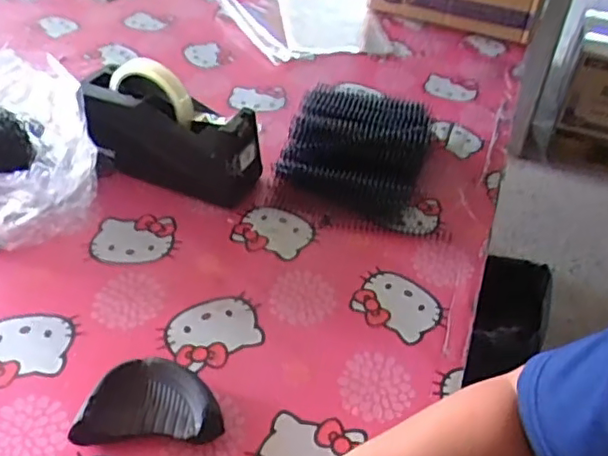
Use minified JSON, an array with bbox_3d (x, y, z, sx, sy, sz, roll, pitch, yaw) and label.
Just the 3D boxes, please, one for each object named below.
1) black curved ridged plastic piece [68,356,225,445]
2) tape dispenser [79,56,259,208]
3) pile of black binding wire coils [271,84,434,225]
[{"bbox_3d":[-0.115,0.134,0.474,0.103,0.029,0.064,2,40,-4],"label":"black curved ridged plastic piece"},{"bbox_3d":[-0.150,-0.108,0.674,0.203,0.123,0.081,16,41,12],"label":"tape dispenser"},{"bbox_3d":[0.064,-0.099,0.750,0.163,0.057,0.217,16,41,12],"label":"pile of black binding wire coils"}]

